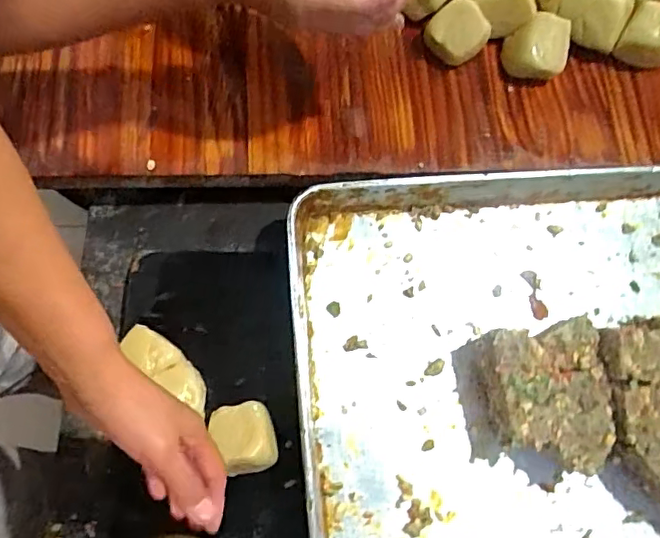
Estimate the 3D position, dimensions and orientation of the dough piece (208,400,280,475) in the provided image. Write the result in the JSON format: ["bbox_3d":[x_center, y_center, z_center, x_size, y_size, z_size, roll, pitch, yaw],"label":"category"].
[{"bbox_3d":[-0.074,0.148,0.493,0.048,0.049,0.059,-22,75,-8],"label":"dough piece"}]

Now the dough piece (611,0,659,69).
[{"bbox_3d":[0.335,-0.244,0.592,0.061,0.038,0.057,20,74,4],"label":"dough piece"}]

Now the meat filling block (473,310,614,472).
[{"bbox_3d":[0.199,0.118,0.514,0.101,0.055,0.126,-8,74,-4],"label":"meat filling block"}]

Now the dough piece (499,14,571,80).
[{"bbox_3d":[0.214,-0.231,0.584,0.059,0.042,0.052,6,73,0],"label":"dough piece"}]

